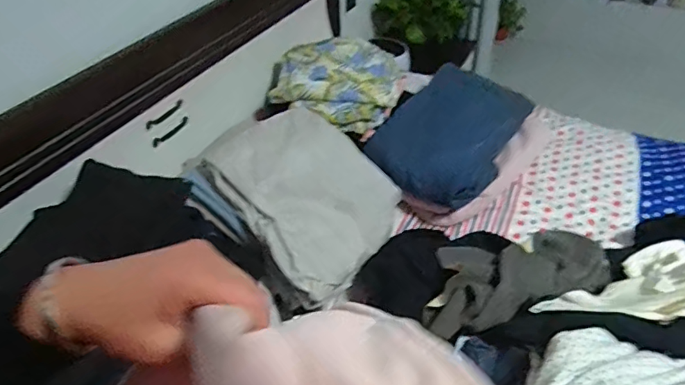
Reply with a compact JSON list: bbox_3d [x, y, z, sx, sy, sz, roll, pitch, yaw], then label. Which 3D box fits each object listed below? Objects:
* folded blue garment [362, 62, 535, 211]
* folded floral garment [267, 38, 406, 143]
[{"bbox_3d":[0.278,-0.148,1.267,0.303,0.118,0.449,28,50,30],"label":"folded blue garment"},{"bbox_3d":[-0.017,-0.275,1.292,0.323,0.135,0.248,6,42,9],"label":"folded floral garment"}]

